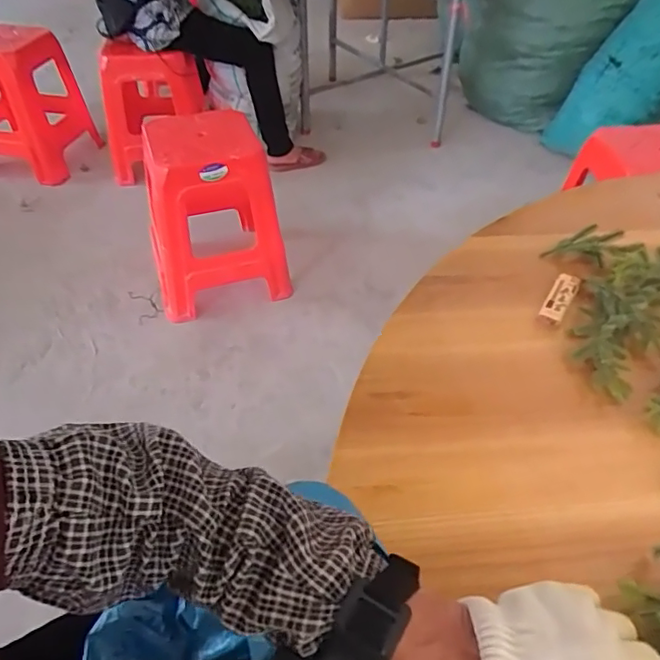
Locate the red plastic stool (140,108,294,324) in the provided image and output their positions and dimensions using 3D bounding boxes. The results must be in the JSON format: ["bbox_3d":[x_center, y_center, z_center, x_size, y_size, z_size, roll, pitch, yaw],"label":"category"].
[{"bbox_3d":[-0.321,-0.309,1.533,0.345,0.454,0.345,-11,46,-11],"label":"red plastic stool"}]

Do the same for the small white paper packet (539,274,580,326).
[{"bbox_3d":[0.238,-0.032,0.579,0.022,0.010,0.074,25,50,23],"label":"small white paper packet"}]

